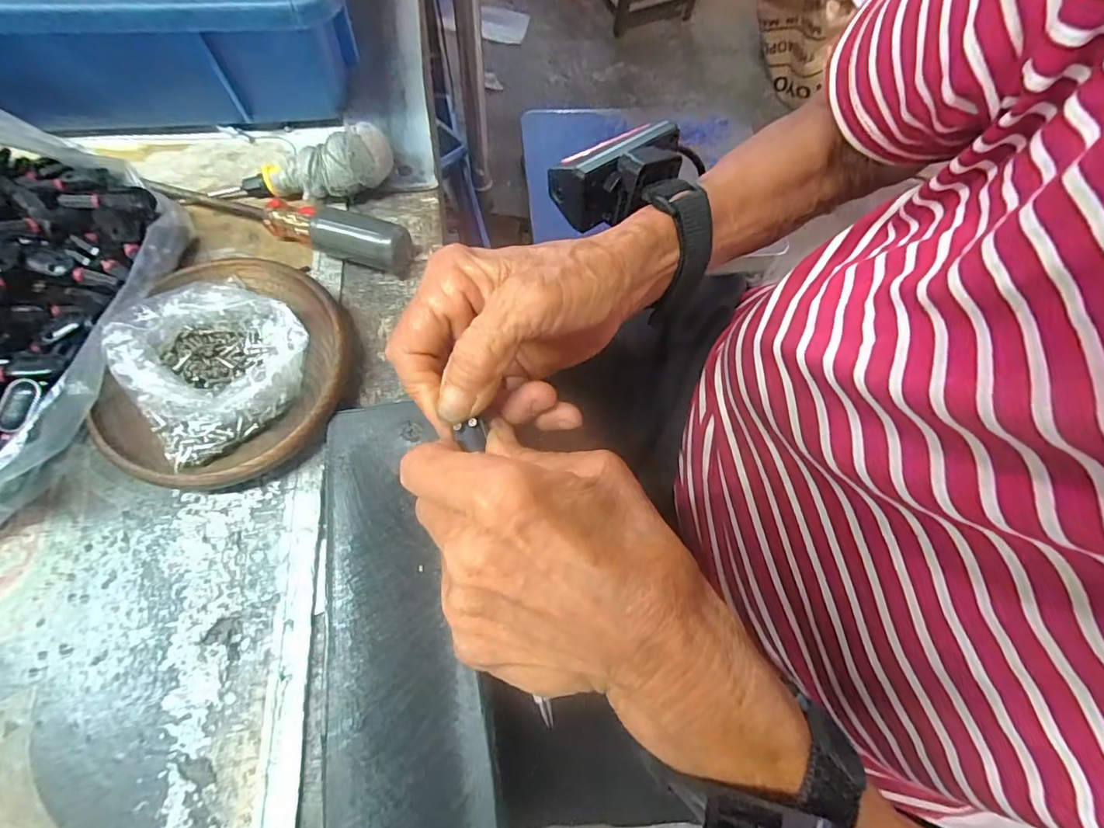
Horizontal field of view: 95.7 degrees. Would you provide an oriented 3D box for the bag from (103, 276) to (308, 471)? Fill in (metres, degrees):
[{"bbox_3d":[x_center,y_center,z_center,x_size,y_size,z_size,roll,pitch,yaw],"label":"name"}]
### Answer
[{"bbox_3d":[-0.155,-0.027,0.229,0.075,0.030,0.080,-37,75,-16],"label":"bag"}]

